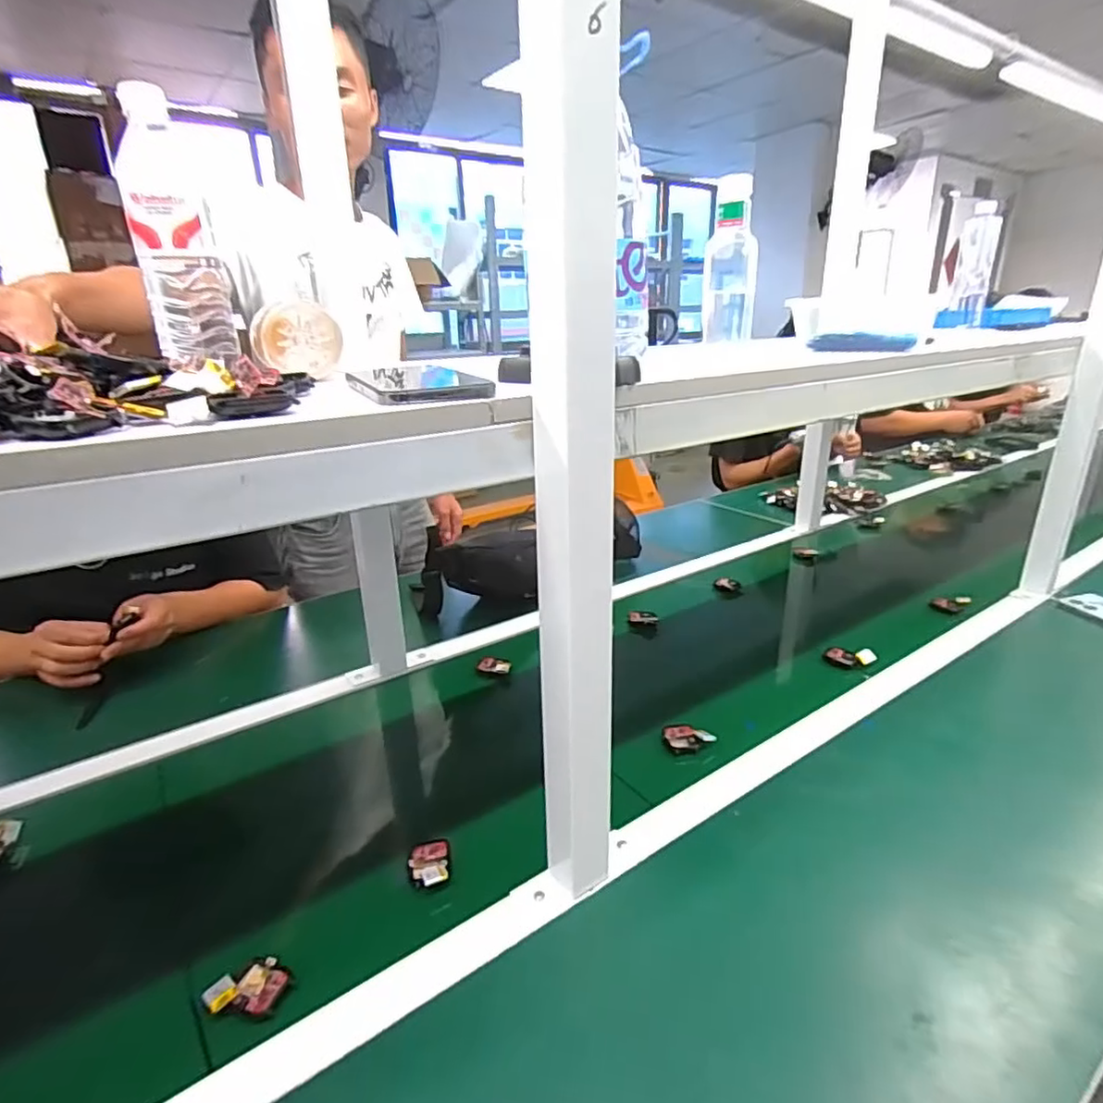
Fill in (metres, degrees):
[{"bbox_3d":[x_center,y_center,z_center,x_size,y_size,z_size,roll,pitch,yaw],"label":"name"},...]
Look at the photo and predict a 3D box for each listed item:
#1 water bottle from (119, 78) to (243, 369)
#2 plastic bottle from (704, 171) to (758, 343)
[{"bbox_3d":[-0.314,-0.265,0.528,0.068,0.204,0.068,-12,23,-25],"label":"water bottle"},{"bbox_3d":[0.231,-0.371,0.805,0.067,0.189,0.064,5,22,17],"label":"plastic bottle"}]

